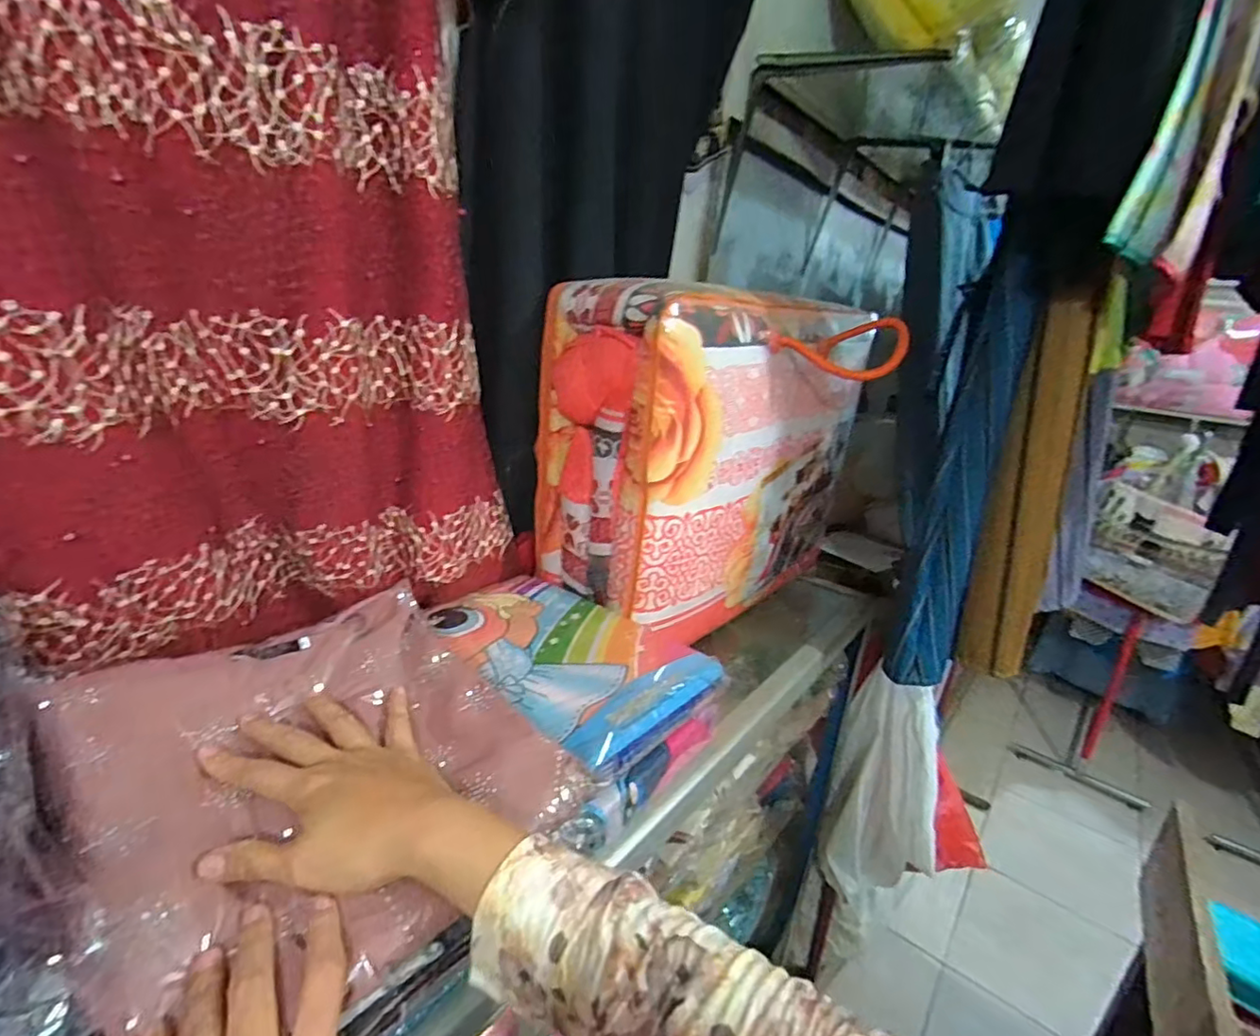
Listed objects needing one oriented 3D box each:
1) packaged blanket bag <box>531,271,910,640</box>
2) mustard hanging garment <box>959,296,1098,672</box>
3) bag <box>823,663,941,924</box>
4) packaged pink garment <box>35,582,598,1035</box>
[{"bbox_3d":[0.133,-0.089,0.807,0.480,0.375,0.197,-14,26,-42],"label":"packaged blanket bag"},{"bbox_3d":[0.459,-0.016,0.678,0.061,0.413,0.069,-6,22,-29],"label":"mustard hanging garment"},{"bbox_3d":[0.428,0.471,1.010,0.153,0.380,0.126,9,20,14],"label":"bag"},{"bbox_3d":[-0.201,0.156,0.392,0.252,0.034,0.269,-17,41,-42],"label":"packaged pink garment"}]

